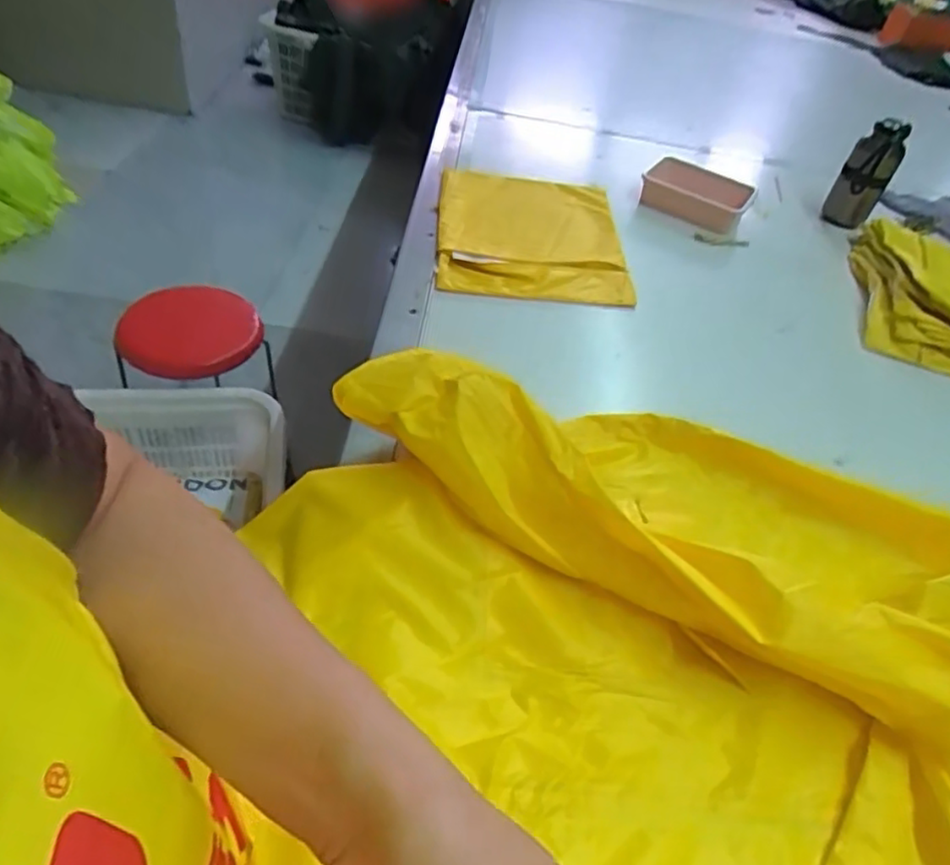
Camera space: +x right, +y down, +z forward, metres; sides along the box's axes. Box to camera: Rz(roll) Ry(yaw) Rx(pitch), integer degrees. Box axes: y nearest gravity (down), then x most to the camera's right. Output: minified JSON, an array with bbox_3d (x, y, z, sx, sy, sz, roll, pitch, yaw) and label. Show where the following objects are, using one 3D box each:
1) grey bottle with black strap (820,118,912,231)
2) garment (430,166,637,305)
[{"bbox_3d":[0.694,-0.455,1.176,0.081,0.164,0.082,32,48,19],"label":"grey bottle with black strap"},{"bbox_3d":[0.082,-0.307,0.971,0.265,0.031,0.326,5,45,-6],"label":"garment"}]

